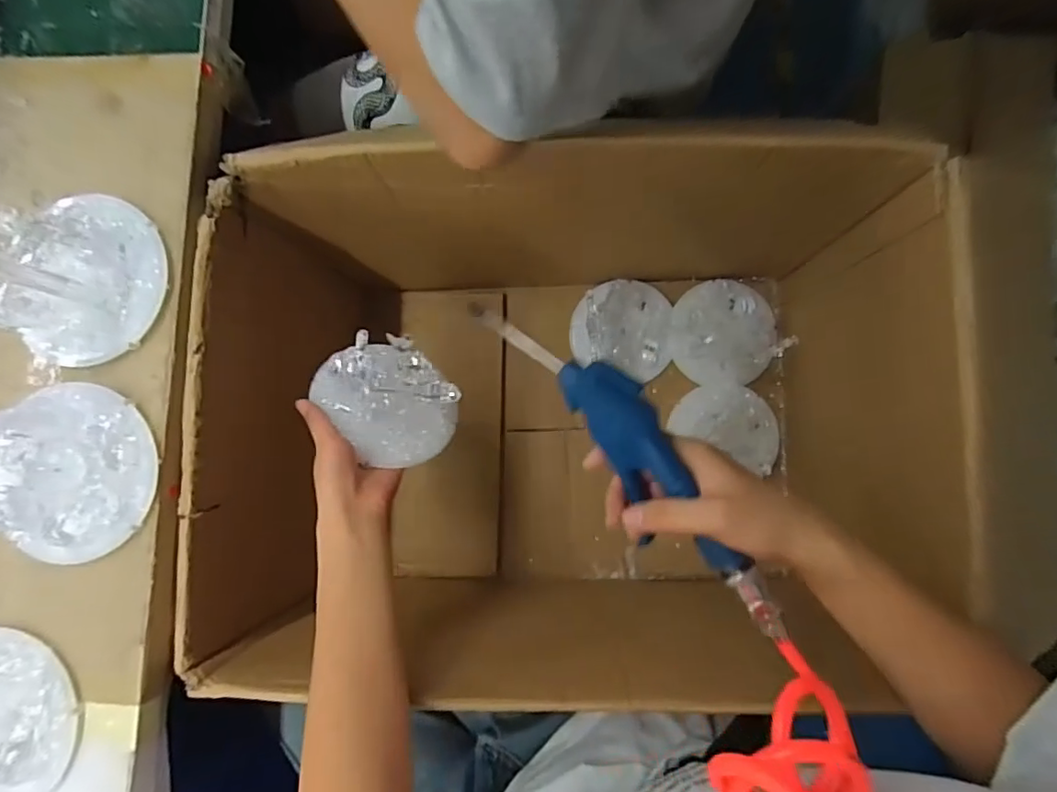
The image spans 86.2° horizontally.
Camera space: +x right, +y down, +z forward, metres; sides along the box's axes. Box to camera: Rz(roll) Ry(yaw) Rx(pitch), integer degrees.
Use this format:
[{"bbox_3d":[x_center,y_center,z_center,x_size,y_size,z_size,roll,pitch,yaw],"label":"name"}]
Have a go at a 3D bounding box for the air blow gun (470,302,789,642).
[{"bbox_3d":[0.071,0.035,0.344,0.046,0.046,0.257,-40,80,1],"label":"air blow gun"}]

